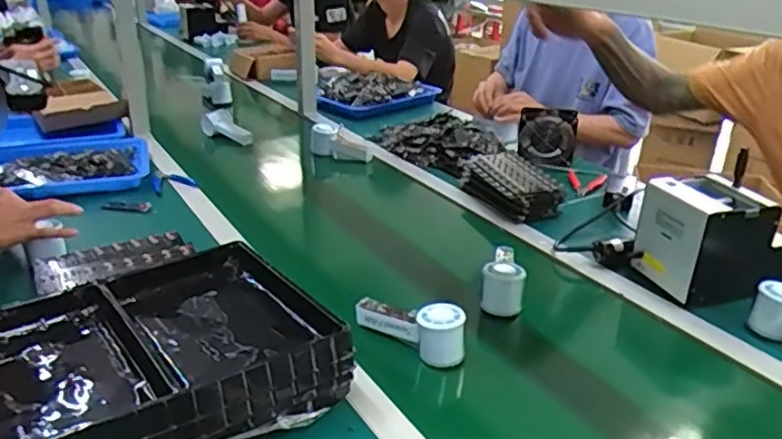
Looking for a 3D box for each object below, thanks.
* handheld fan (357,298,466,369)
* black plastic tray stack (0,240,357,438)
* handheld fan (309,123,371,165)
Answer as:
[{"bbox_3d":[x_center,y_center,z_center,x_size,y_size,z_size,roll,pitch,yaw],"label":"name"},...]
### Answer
[{"bbox_3d":[0.027,0.126,0.803,0.149,0.063,0.046,18,30,34],"label":"handheld fan"},{"bbox_3d":[-0.269,0.154,0.712,0.407,0.093,0.312,-16,29,-33],"label":"black plastic tray stack"},{"bbox_3d":[-0.112,-0.164,1.434,0.133,0.067,0.043,21,21,-13],"label":"handheld fan"}]

